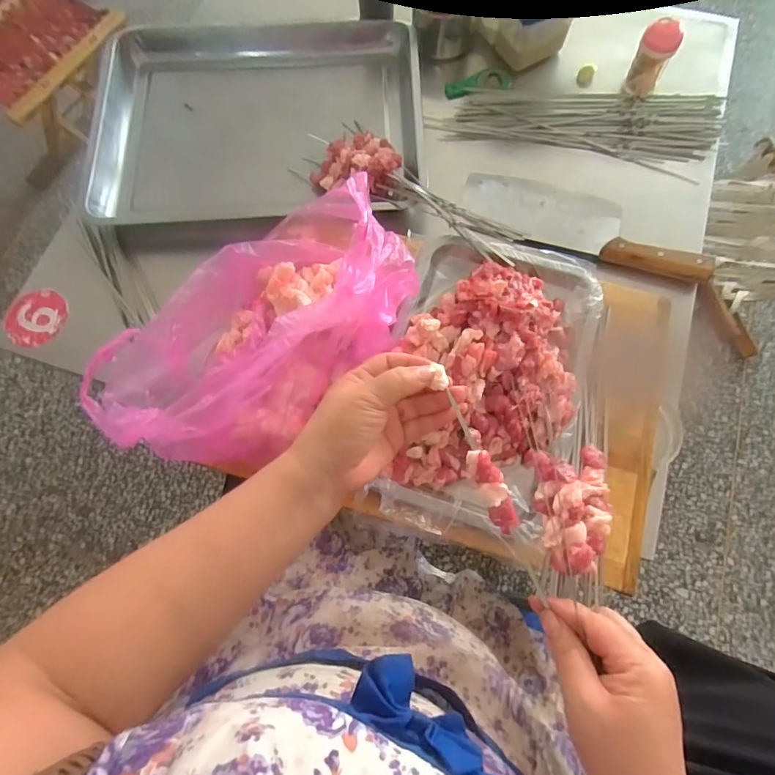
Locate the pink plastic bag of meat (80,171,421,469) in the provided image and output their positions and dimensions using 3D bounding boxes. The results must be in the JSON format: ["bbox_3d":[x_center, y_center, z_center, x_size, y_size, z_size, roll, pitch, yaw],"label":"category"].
[{"bbox_3d":[-0.128,-0.060,0.470,0.189,0.123,0.322,41,78,13],"label":"pink plastic bag of meat"}]

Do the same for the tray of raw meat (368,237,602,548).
[{"bbox_3d":[0.106,-0.013,0.504,0.197,0.083,0.330,16,74,7],"label":"tray of raw meat"}]

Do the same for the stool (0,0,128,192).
[{"bbox_3d":[-0.720,-0.642,1.098,0.265,0.306,0.317,25,75,10],"label":"stool"}]

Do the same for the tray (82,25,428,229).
[{"bbox_3d":[-0.175,-0.375,0.672,0.432,0.054,0.348,-3,72,1],"label":"tray"}]

